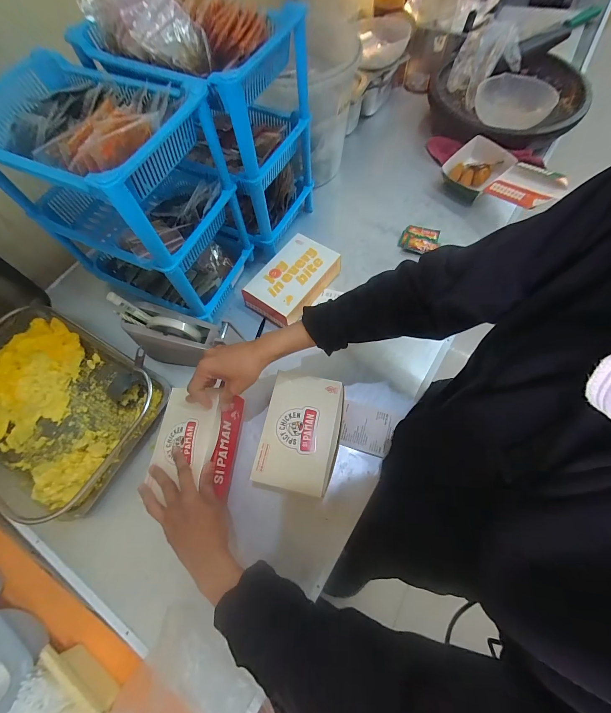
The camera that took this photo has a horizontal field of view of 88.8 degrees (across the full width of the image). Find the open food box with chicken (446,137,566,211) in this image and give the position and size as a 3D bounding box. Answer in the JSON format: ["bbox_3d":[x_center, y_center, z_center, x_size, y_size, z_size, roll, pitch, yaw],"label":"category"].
[{"bbox_3d":[0.430,-0.394,0.675,0.142,0.085,0.241,-30,54,-9],"label":"open food box with chicken"}]

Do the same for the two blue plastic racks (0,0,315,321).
[{"bbox_3d":[-0.226,-0.343,0.559,0.321,0.338,0.427,28,71,14],"label":"two blue plastic racks"}]

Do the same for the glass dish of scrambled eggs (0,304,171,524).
[{"bbox_3d":[-0.463,0.089,0.554,0.362,0.065,0.294,26,71,14],"label":"glass dish of scrambled eggs"}]

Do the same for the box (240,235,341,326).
[{"bbox_3d":[-0.025,-0.152,0.633,0.127,0.062,0.182,34,73,16],"label":"box"}]

